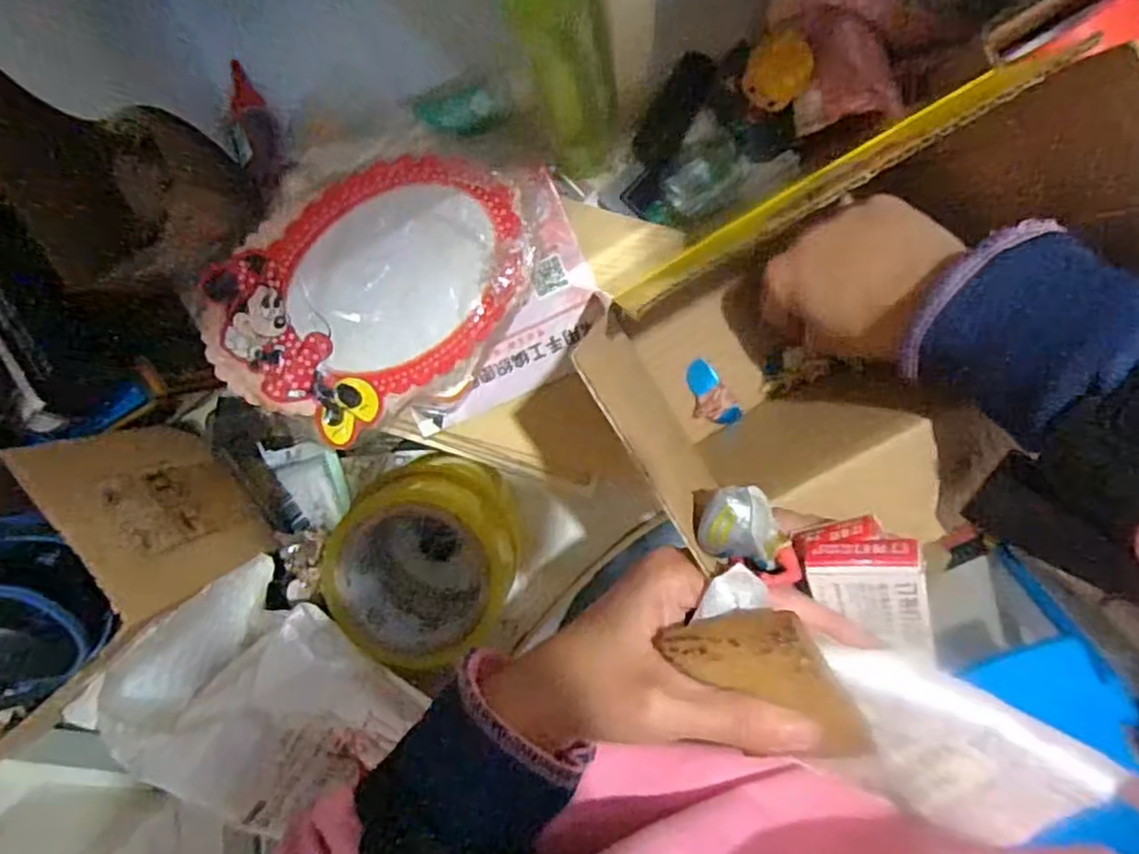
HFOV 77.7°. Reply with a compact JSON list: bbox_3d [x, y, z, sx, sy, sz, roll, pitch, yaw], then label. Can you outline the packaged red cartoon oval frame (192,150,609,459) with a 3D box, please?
[{"bbox_3d":[-0.095,-0.073,0.390,0.200,0.031,0.148,-29,94,9],"label":"packaged red cartoon oval frame"}]

